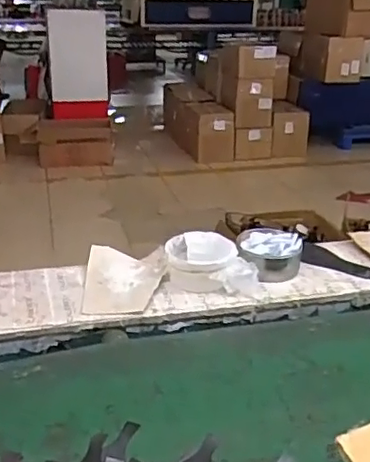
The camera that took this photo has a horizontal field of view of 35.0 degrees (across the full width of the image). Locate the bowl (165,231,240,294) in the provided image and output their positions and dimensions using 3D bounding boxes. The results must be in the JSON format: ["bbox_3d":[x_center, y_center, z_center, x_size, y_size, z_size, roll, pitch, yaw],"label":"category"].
[{"bbox_3d":[0.029,0.053,1.040,0.121,0.061,0.121,2,24,-1],"label":"bowl"}]

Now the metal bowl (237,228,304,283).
[{"bbox_3d":[0.153,0.046,1.074,0.118,0.062,0.109,6,25,9],"label":"metal bowl"}]

